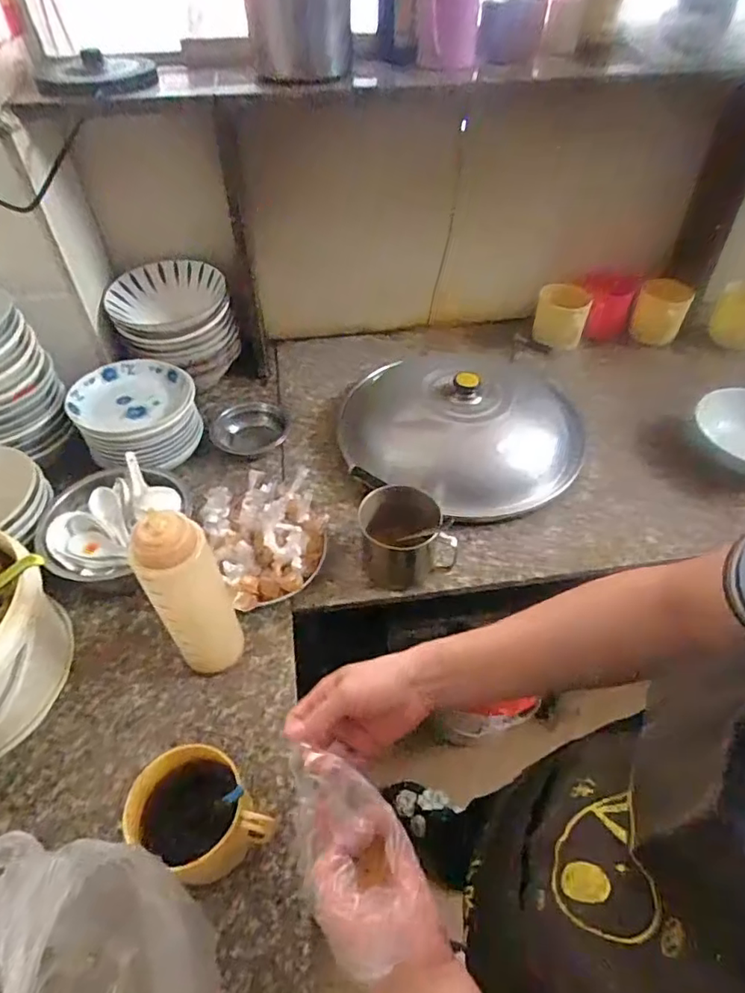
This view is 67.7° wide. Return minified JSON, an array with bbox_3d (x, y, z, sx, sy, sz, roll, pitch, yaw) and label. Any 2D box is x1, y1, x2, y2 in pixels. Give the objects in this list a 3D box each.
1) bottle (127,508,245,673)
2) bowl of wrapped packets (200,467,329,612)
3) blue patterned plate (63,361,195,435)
[{"bbox_3d":[-0.185,0.112,0.584,0.068,0.241,0.054,-17,50,-14],"label":"bottle"},{"bbox_3d":[-0.134,0.044,0.724,0.150,0.112,0.168,-21,51,-17],"label":"bowl of wrapped packets"},{"bbox_3d":[-0.367,-0.150,0.847,0.158,0.028,0.168,-1,48,1],"label":"blue patterned plate"}]

